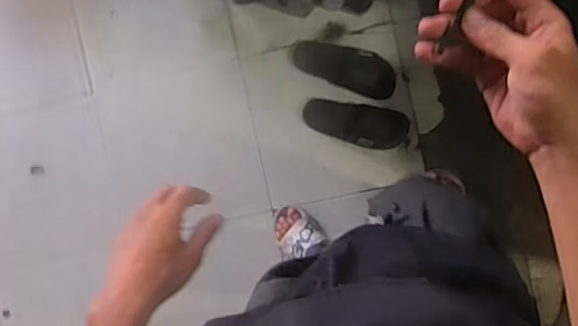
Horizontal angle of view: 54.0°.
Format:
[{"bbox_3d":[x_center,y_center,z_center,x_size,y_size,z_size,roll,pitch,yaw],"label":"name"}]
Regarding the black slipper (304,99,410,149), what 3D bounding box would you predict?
[{"bbox_3d":[0.153,-0.091,1.338,0.257,0.035,0.098,10,92,5],"label":"black slipper"}]

